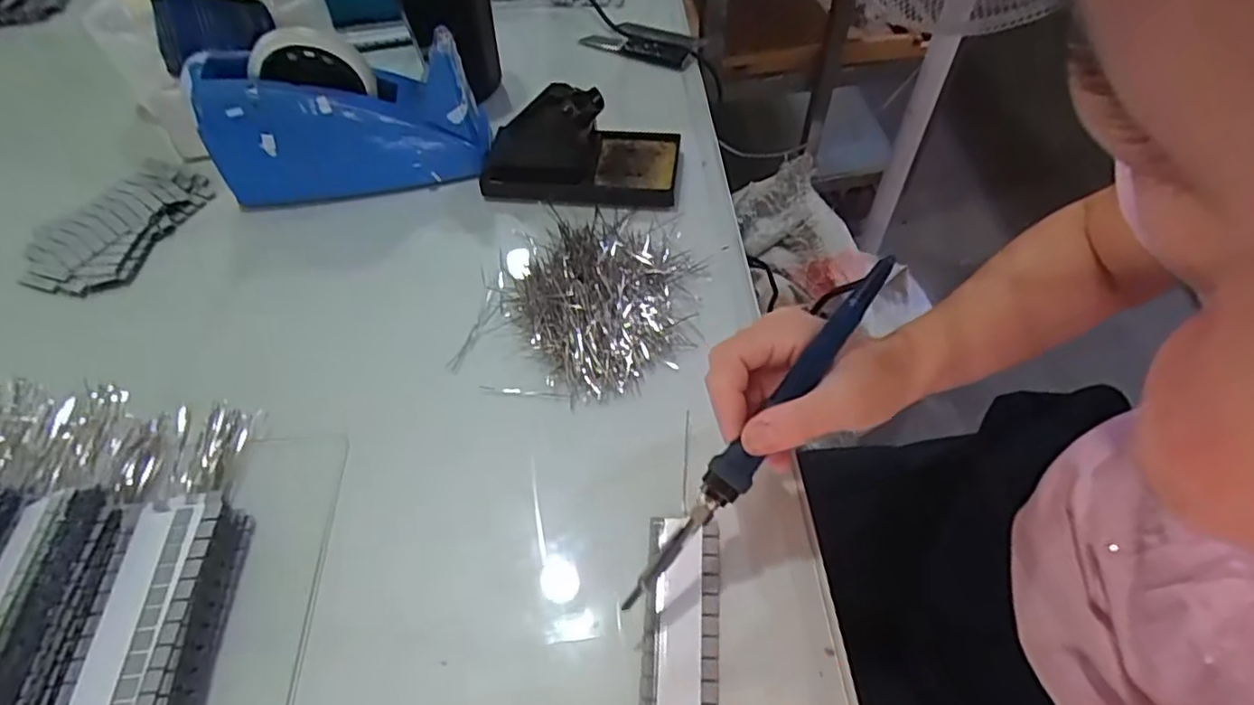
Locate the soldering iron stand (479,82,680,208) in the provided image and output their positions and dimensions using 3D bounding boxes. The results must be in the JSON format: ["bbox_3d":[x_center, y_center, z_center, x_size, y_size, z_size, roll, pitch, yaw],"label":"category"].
[{"bbox_3d":[-0.037,-0.173,0.537,0.160,0.069,0.076,4,53,-1],"label":"soldering iron stand"}]

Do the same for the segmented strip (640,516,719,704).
[{"bbox_3d":[0.028,0.148,0.348,0.039,0.007,0.125,3,55,3],"label":"segmented strip"}]

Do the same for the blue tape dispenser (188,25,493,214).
[{"bbox_3d":[-0.222,-0.187,0.525,0.202,0.114,0.063,-8,55,-4],"label":"blue tape dispenser"}]

